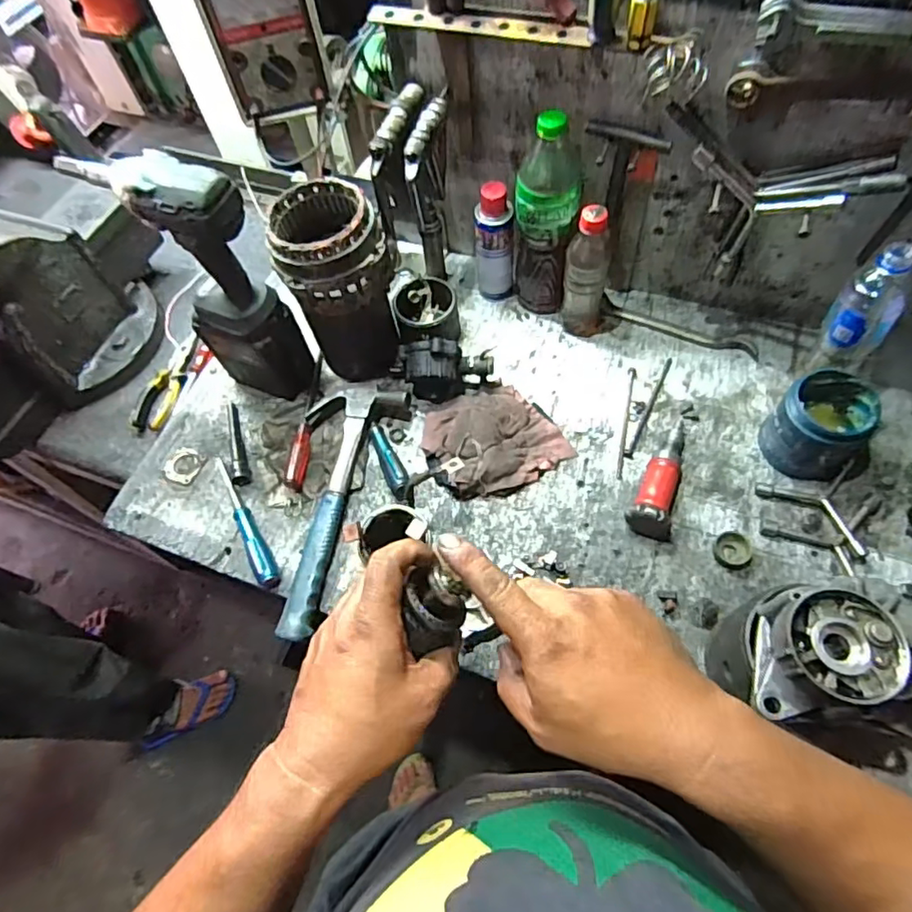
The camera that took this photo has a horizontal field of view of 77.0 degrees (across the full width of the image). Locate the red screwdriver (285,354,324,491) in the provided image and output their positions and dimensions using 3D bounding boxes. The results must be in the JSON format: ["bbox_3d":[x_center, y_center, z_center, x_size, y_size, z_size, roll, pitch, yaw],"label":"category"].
[{"bbox_3d":[-0.200,-0.054,0.778,0.025,0.029,0.218,0,63,4],"label":"red screwdriver"}]

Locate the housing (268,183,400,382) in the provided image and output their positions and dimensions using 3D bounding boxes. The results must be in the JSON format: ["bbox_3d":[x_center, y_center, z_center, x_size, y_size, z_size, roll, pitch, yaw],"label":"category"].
[{"bbox_3d":[-0.144,-0.215,0.740,0.126,0.230,0.125,-18,63,-5],"label":"housing"}]

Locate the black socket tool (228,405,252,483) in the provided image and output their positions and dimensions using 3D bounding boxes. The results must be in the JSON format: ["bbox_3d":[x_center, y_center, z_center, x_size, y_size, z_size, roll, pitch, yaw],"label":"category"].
[{"bbox_3d":[-0.295,-0.019,0.775,0.021,0.018,0.135,-17,63,-5],"label":"black socket tool"}]

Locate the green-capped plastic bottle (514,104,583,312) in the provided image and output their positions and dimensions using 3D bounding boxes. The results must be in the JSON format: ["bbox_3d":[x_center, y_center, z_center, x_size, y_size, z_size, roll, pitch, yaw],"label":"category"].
[{"bbox_3d":[0.115,-0.292,0.737,0.079,0.271,0.073,5,63,6],"label":"green-capped plastic bottle"}]

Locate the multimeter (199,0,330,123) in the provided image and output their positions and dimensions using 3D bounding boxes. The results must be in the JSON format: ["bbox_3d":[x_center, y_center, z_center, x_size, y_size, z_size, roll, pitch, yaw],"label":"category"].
[{"bbox_3d":[-0.215,-0.478,0.653,0.114,0.160,0.035,-22,63,-7],"label":"multimeter"}]

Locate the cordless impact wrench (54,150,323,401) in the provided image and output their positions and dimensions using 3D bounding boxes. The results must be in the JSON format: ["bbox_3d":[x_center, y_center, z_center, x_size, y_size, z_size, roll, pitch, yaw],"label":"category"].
[{"bbox_3d":[-0.295,-0.207,0.704,0.196,0.336,0.088,33,69,19],"label":"cordless impact wrench"}]

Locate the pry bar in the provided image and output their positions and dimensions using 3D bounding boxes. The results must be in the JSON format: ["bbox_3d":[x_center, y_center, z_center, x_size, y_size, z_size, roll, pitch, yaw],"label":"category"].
[{"bbox_3d":[0.312,-0.182,0.805,0.219,0.013,0.034,23,66,15],"label":"pry bar"}]

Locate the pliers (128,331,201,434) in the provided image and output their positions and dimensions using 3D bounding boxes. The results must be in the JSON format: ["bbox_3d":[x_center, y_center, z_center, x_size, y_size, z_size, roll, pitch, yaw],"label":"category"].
[{"bbox_3d":[-0.431,-0.116,0.868,0.051,0.020,0.177,7,63,7],"label":"pliers"}]

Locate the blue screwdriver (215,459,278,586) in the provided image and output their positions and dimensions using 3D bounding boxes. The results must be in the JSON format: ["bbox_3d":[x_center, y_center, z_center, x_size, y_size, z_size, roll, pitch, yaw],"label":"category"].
[{"bbox_3d":[-0.267,0.076,0.719,0.022,0.028,0.195,-28,64,-10],"label":"blue screwdriver"}]

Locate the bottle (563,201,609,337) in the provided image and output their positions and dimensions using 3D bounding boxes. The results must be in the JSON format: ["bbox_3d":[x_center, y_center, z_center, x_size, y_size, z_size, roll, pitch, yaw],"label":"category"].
[{"bbox_3d":[0.172,-0.237,0.745,0.057,0.192,0.051,14,64,11],"label":"bottle"}]

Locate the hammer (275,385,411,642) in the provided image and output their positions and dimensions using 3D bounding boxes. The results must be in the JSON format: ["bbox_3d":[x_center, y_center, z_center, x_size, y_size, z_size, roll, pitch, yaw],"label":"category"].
[{"bbox_3d":[-0.173,0.051,0.719,0.123,0.044,0.331,15,65,12],"label":"hammer"}]

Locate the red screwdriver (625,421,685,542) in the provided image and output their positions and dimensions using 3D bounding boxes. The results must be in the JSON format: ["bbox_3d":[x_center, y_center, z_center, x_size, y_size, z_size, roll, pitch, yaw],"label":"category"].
[{"bbox_3d":[0.253,0.022,0.684,0.054,0.051,0.163,23,66,15],"label":"red screwdriver"}]

